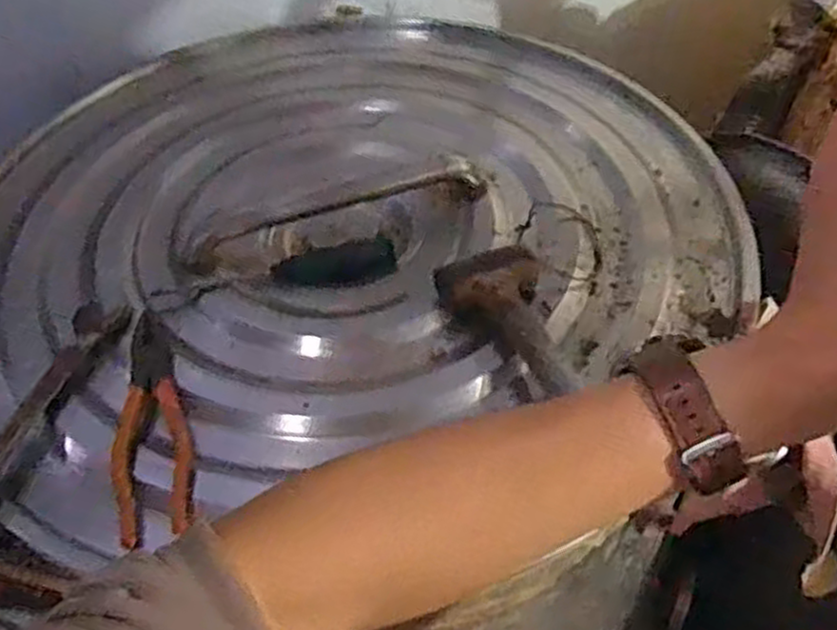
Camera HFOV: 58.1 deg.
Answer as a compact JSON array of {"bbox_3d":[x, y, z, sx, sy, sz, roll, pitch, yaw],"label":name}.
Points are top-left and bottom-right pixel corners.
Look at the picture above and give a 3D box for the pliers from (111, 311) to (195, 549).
[{"bbox_3d":[-0.189,0.078,0.536,0.055,0.010,0.158,-5,73,-2],"label":"pliers"}]

